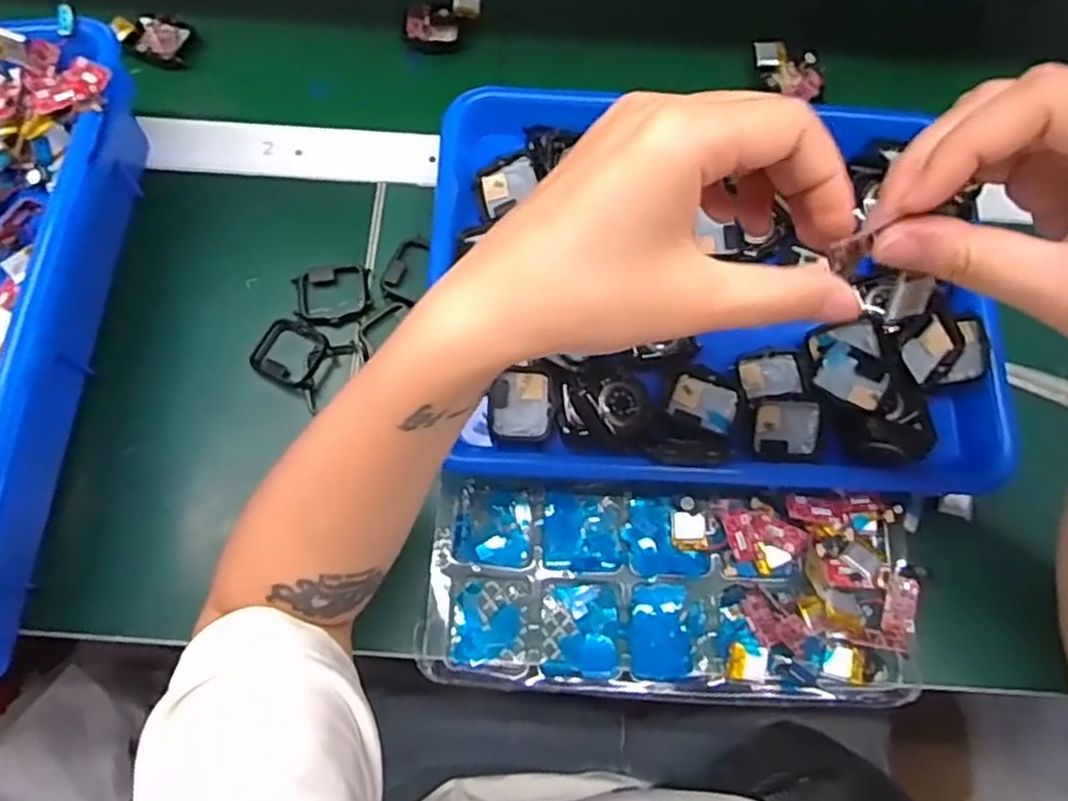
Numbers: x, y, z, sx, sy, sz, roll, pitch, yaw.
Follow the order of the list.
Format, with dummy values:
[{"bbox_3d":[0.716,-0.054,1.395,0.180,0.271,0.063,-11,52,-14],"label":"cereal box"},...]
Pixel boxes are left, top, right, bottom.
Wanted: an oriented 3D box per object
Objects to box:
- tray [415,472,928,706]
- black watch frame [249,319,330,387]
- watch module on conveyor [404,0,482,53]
[{"bbox_3d":[0.073,0.103,0.389,0.258,0.026,0.107,3,71,0],"label":"tray"},{"bbox_3d":[-0.146,-0.030,0.430,0.040,0.006,0.038,26,73,8],"label":"black watch frame"},{"bbox_3d":[-0.064,-0.269,0.515,0.056,0.020,0.030,-22,73,-8],"label":"watch module on conveyor"}]

